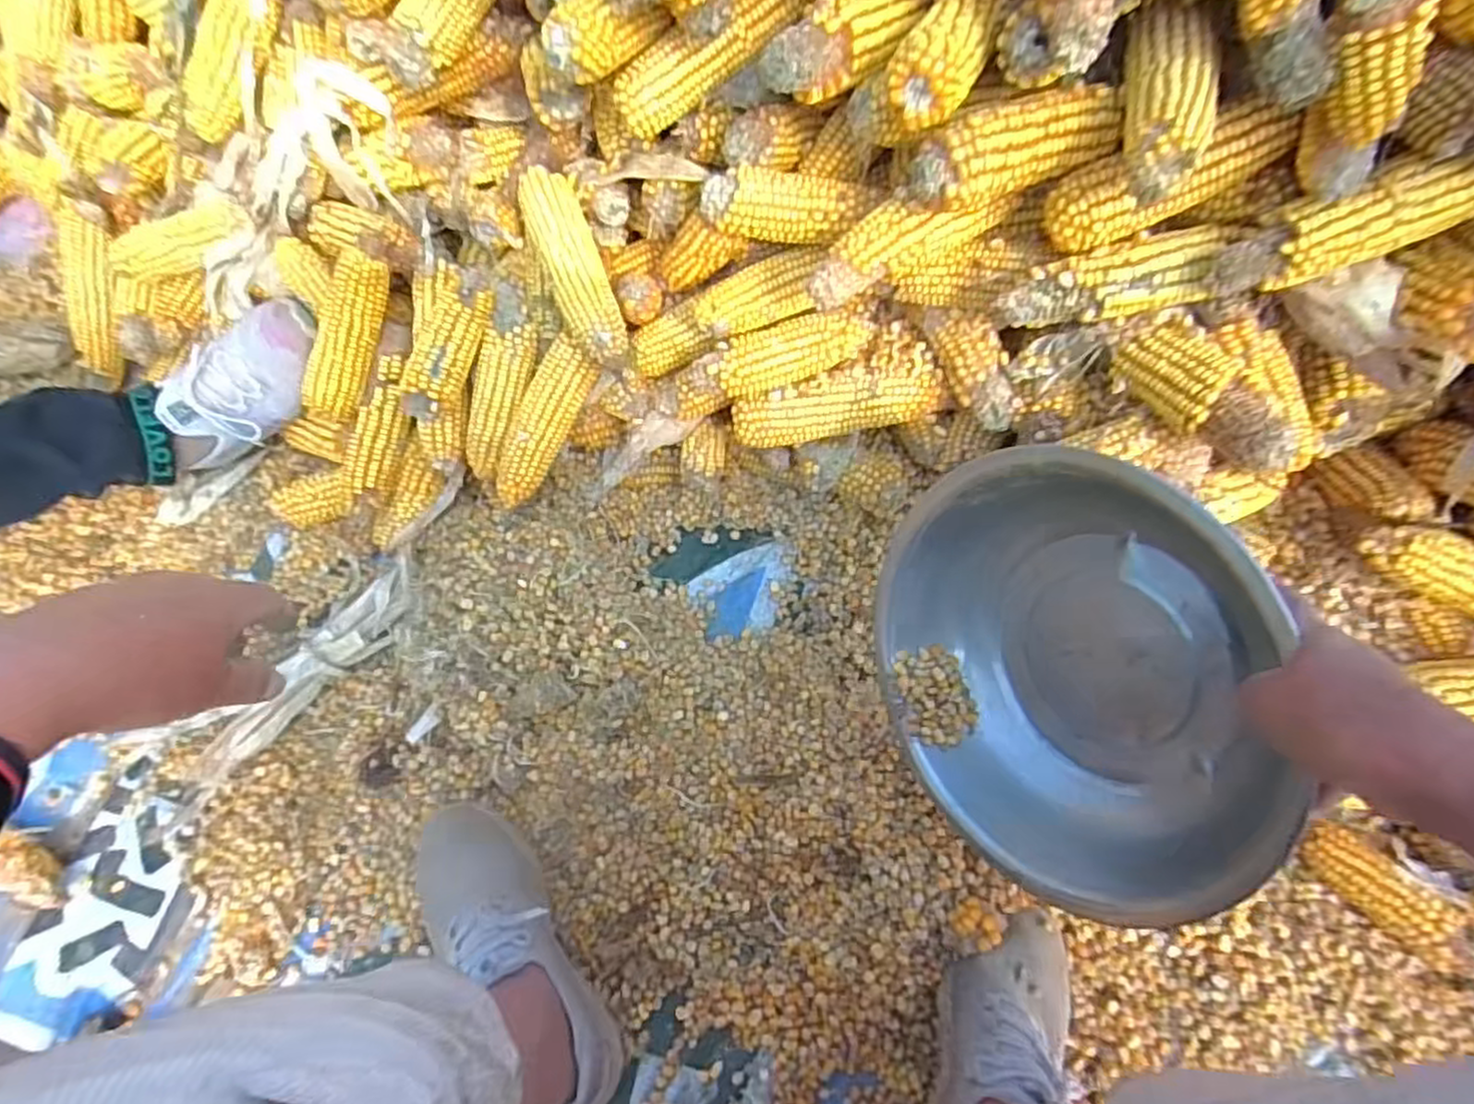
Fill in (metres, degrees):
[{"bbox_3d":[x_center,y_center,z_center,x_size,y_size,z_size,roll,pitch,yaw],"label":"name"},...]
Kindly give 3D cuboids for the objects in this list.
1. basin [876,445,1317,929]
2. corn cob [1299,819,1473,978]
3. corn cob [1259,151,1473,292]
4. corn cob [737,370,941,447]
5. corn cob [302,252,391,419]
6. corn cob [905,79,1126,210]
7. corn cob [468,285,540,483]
[{"bbox_3d":[0.212,0.068,0.465,0.095,0.268,0.264,-10,74,-38],"label":"basin"},{"bbox_3d":[0.505,0.264,0.551,0.038,0.035,0.127,-40,71,-13],"label":"corn cob"},{"bbox_3d":[0.389,-0.208,0.439,0.133,0.040,0.044,-17,67,9],"label":"corn cob"},{"bbox_3d":[0.083,-0.126,0.610,0.170,0.045,0.042,-6,67,0],"label":"corn cob"},{"bbox_3d":[-0.362,-0.197,0.672,0.044,0.039,0.162,31,108,14],"label":"corn cob"},{"bbox_3d":[0.179,-0.255,0.465,0.138,0.045,0.057,-21,68,-6],"label":"corn cob"},{"bbox_3d":[-0.214,-0.163,0.668,0.056,0.047,0.187,11,90,7],"label":"corn cob"}]

